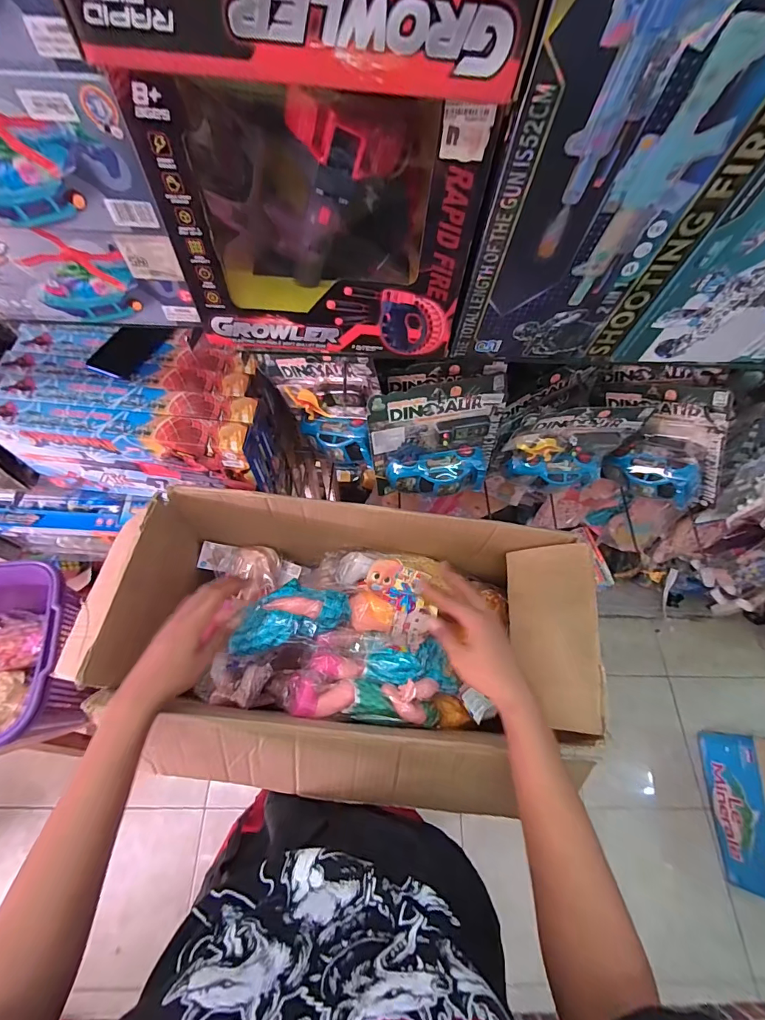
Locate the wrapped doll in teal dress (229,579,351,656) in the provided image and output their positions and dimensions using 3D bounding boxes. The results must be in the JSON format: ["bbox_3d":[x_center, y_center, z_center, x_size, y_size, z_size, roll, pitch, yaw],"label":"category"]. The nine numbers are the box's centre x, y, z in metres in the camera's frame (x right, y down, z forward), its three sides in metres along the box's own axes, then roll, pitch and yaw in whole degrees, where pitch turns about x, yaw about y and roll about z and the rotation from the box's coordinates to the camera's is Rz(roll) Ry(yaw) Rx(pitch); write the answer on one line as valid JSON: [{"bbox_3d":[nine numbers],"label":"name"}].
[{"bbox_3d":[-0.140,0.153,0.620,0.174,0.057,0.082,-16,65,-4],"label":"wrapped doll in teal dress"}]

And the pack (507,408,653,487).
[{"bbox_3d":[0.288,-0.091,0.653,0.180,0.160,0.042,1,63,-2],"label":"pack"}]

